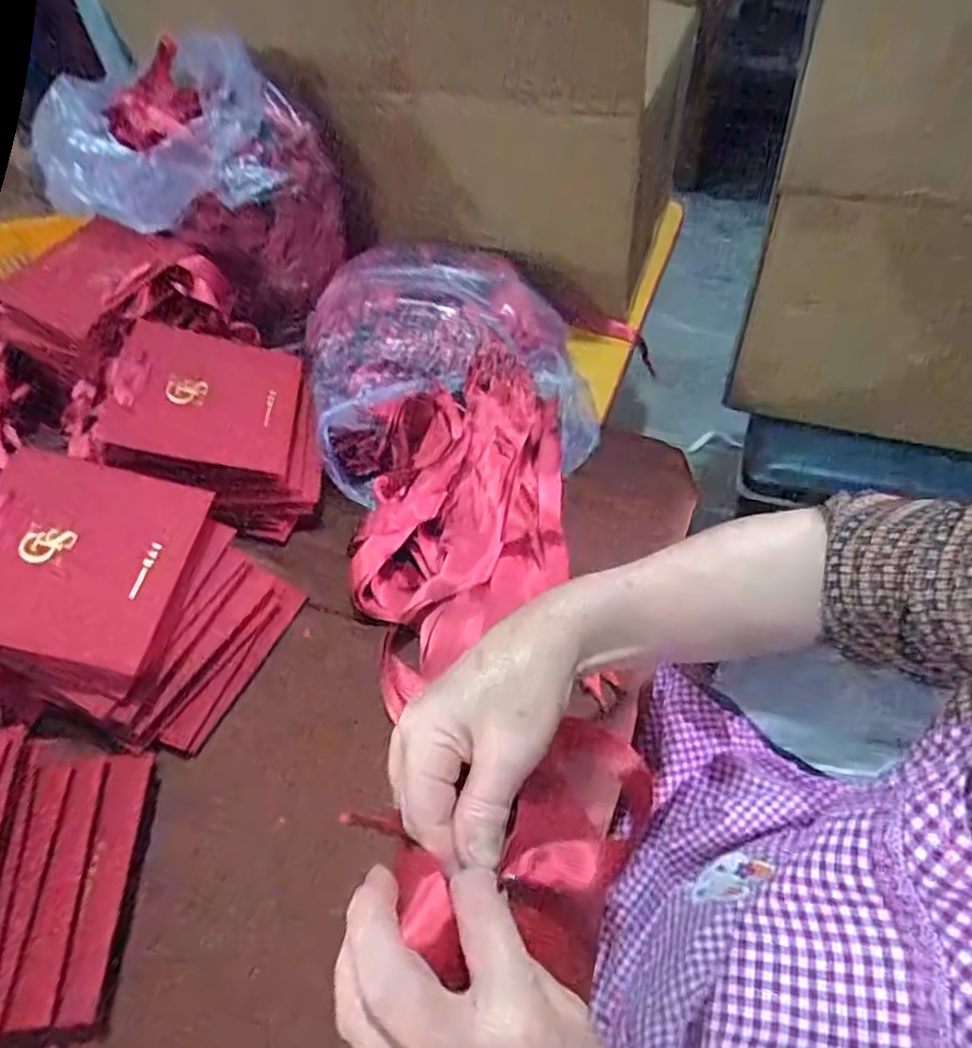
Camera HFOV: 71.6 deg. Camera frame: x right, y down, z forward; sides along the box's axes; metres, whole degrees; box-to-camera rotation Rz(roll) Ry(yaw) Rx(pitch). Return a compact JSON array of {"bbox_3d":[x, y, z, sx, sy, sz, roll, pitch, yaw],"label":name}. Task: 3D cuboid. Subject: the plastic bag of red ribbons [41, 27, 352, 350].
[{"bbox_3d":[-0.288,-0.358,0.725,0.189,0.227,0.237,22,55,22],"label":"plastic bag of red ribbons"}]

